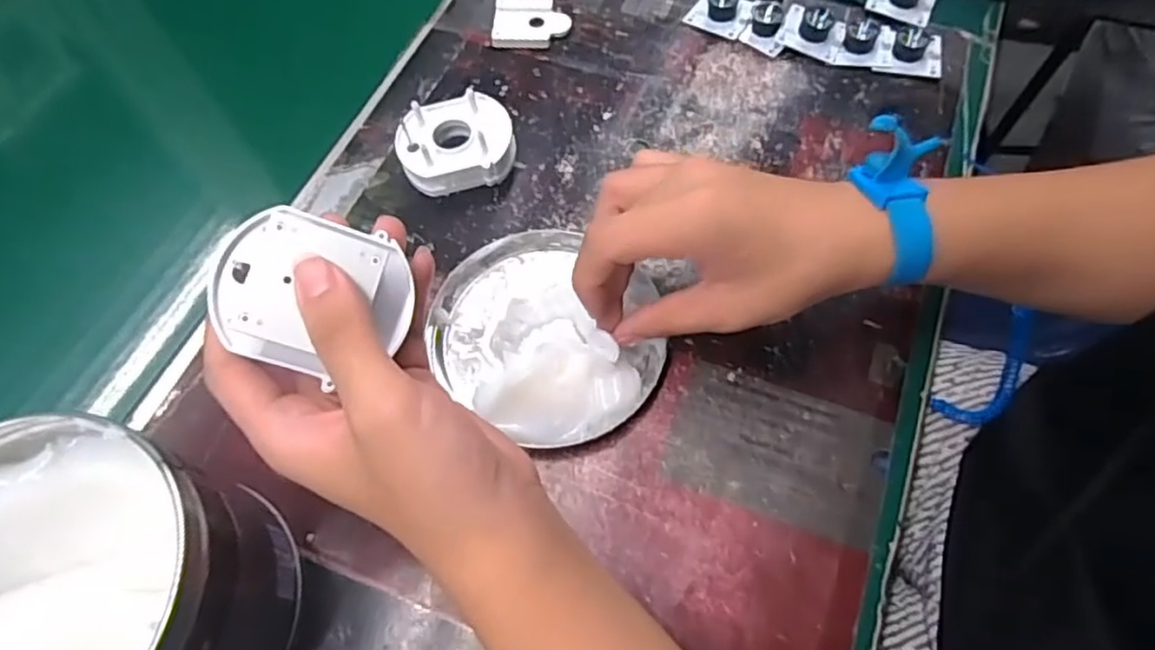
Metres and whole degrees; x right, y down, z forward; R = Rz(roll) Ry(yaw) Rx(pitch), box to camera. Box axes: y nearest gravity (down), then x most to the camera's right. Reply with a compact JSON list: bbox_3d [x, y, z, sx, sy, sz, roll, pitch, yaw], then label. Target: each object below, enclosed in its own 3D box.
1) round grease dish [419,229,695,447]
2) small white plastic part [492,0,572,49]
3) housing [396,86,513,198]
[{"bbox_3d":[-0.018,0.001,0.366,0.127,0.022,0.115,26,66,15],"label":"round grease dish"},{"bbox_3d":[-0.033,-0.221,0.490,0.055,0.010,0.044,0,62,2],"label":"small white plastic part"},{"bbox_3d":[-0.075,-0.111,0.421,0.069,0.034,0.060,-9,62,-3],"label":"housing"}]

